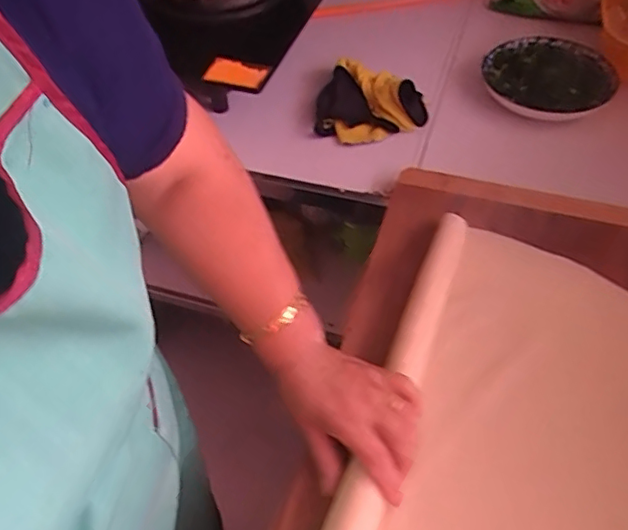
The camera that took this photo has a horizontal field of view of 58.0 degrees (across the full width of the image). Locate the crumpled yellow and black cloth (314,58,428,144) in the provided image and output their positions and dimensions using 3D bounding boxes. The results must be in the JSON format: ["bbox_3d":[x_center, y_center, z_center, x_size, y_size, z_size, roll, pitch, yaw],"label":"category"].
[{"bbox_3d":[0.079,-0.228,0.785,0.155,0.051,0.126,7,53,8],"label":"crumpled yellow and black cloth"}]

